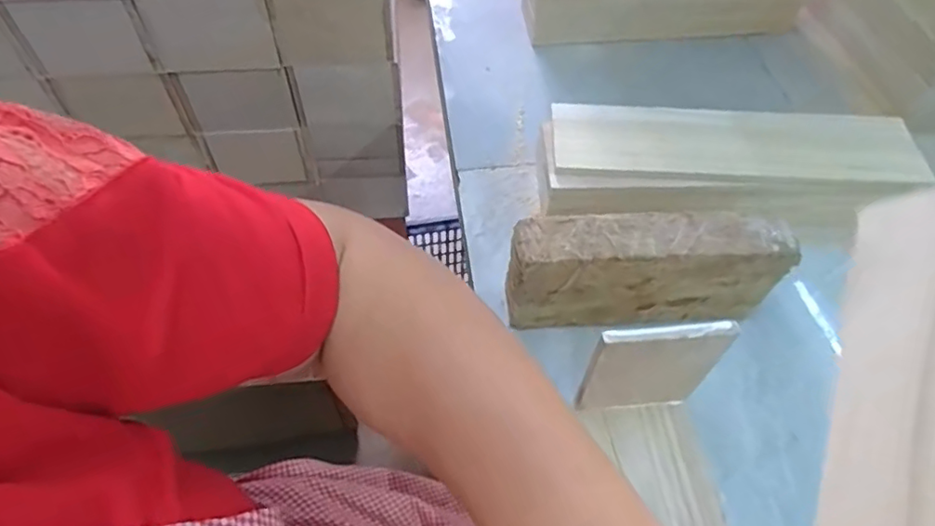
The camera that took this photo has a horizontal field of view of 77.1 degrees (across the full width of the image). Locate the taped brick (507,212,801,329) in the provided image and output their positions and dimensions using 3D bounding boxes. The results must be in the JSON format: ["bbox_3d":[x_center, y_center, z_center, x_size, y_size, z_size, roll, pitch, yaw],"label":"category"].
[{"bbox_3d":[0.140,0.011,0.474,0.211,0.107,0.053,1,54,-1],"label":"taped brick"}]

